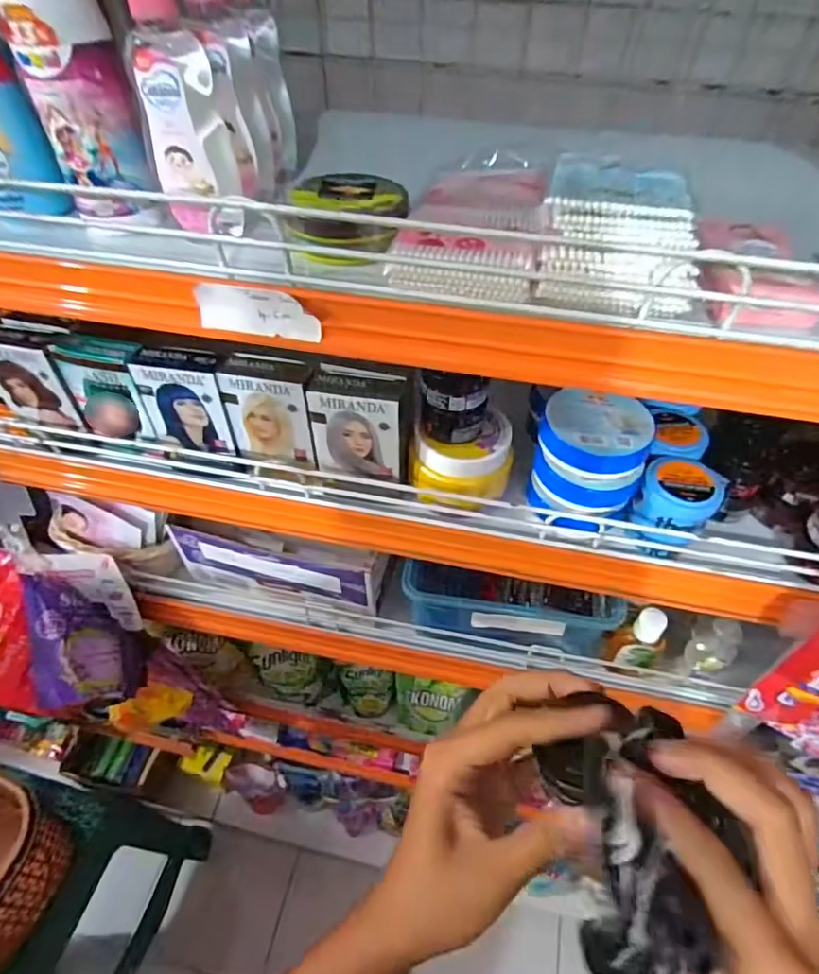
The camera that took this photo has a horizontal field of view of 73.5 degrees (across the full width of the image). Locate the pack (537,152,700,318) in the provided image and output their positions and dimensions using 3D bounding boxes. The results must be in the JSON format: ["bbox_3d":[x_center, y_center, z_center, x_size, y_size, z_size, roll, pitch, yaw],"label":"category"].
[{"bbox_3d":[0.113,-0.135,0.293,0.079,0.051,0.073,14,50,11],"label":"pack"}]

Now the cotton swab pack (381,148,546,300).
[{"bbox_3d":[0.046,-0.171,0.343,0.078,0.025,0.159,11,49,9],"label":"cotton swab pack"}]

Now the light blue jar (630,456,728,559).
[{"bbox_3d":[0.198,0.017,0.416,0.050,0.065,0.050,0,49,0],"label":"light blue jar"}]

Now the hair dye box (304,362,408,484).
[{"bbox_3d":[-0.035,-0.047,0.422,0.069,0.086,0.036,9,49,8],"label":"hair dye box"}]

